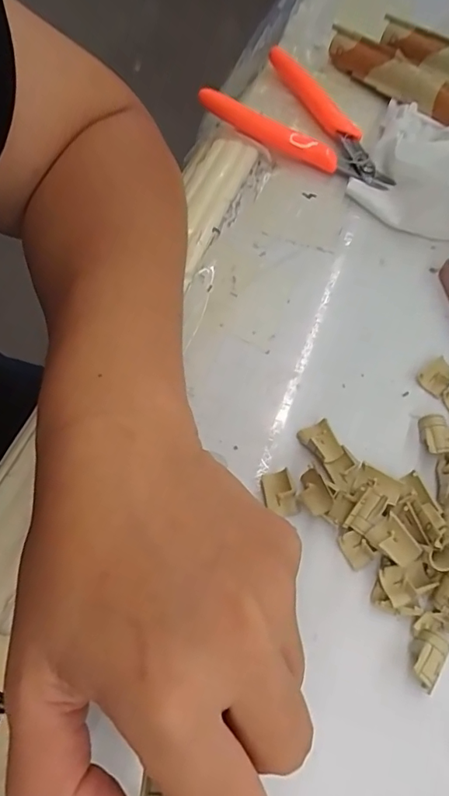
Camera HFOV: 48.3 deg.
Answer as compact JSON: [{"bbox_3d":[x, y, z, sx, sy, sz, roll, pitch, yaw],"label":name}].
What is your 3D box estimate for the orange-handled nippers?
[{"bbox_3d":[0.054,-0.170,0.310,0.125,0.020,0.074,42,70,16],"label":"orange-handled nippers"}]

